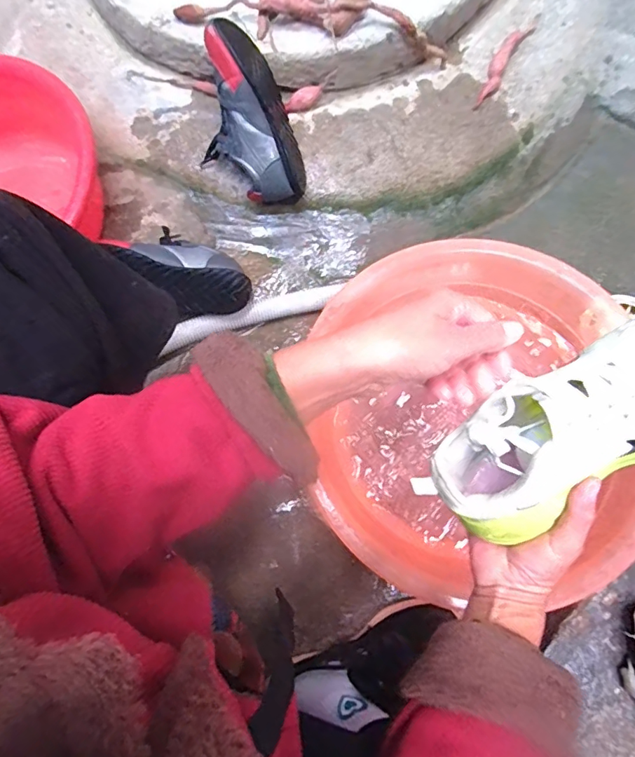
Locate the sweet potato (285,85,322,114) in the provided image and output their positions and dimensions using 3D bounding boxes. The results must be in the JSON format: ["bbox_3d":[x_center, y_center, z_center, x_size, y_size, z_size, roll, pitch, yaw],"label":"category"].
[{"bbox_3d":[-0.022,-0.413,0.718,0.063,0.019,0.024,-31,80,-7],"label":"sweet potato"}]

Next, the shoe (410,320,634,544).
[{"bbox_3d":[0.198,0.031,0.347,0.245,0.079,0.097,-36,79,19],"label":"shoe"}]

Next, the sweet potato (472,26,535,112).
[{"bbox_3d":[0.295,-0.502,0.763,0.030,0.039,0.186,30,79,6],"label":"sweet potato"}]

